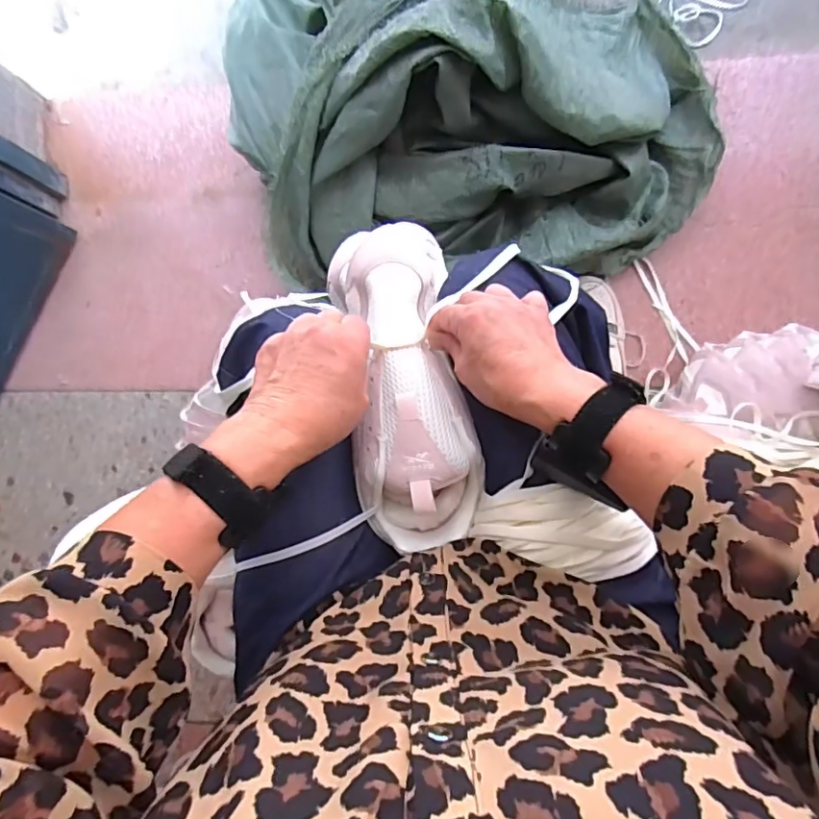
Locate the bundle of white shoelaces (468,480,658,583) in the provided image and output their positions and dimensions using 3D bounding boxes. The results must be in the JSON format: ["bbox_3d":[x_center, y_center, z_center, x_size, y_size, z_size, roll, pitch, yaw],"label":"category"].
[{"bbox_3d":[0.108,0.085,0.394,0.116,0.036,0.061,17,89,6],"label":"bundle of white shoelaces"}]

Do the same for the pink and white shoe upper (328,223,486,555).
[{"bbox_3d":[-0.005,-0.023,0.429,0.097,0.063,0.255,-9,82,5],"label":"pink and white shoe upper"}]

